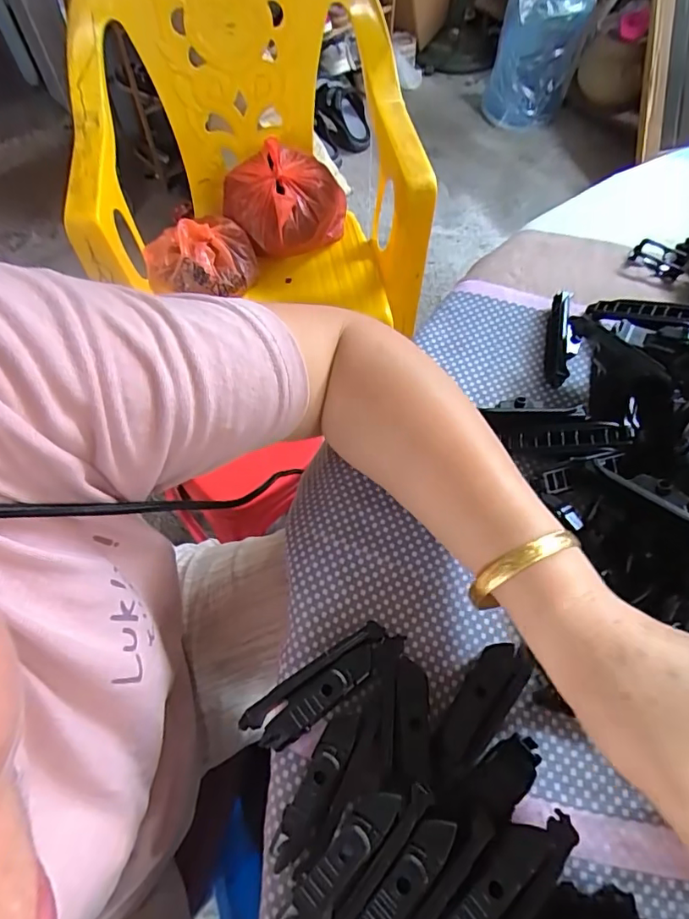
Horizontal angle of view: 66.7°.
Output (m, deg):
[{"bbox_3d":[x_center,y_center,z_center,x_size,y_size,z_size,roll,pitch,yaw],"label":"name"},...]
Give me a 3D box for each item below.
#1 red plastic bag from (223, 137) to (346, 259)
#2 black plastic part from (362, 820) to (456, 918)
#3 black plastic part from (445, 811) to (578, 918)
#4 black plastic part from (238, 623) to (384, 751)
[{"bbox_3d":[-0.113,-0.482,0.980,0.223,0.130,0.165,-2,60,0],"label":"red plastic bag"},{"bbox_3d":[0.020,0.164,0.196,0.012,0.004,0.061,37,67,20],"label":"black plastic part"},{"bbox_3d":[0.058,0.164,0.197,0.077,0.011,0.022,-39,66,-19],"label":"black plastic part"},{"bbox_3d":[-0.011,0.112,0.257,0.077,0.020,0.023,-33,64,-17],"label":"black plastic part"}]

